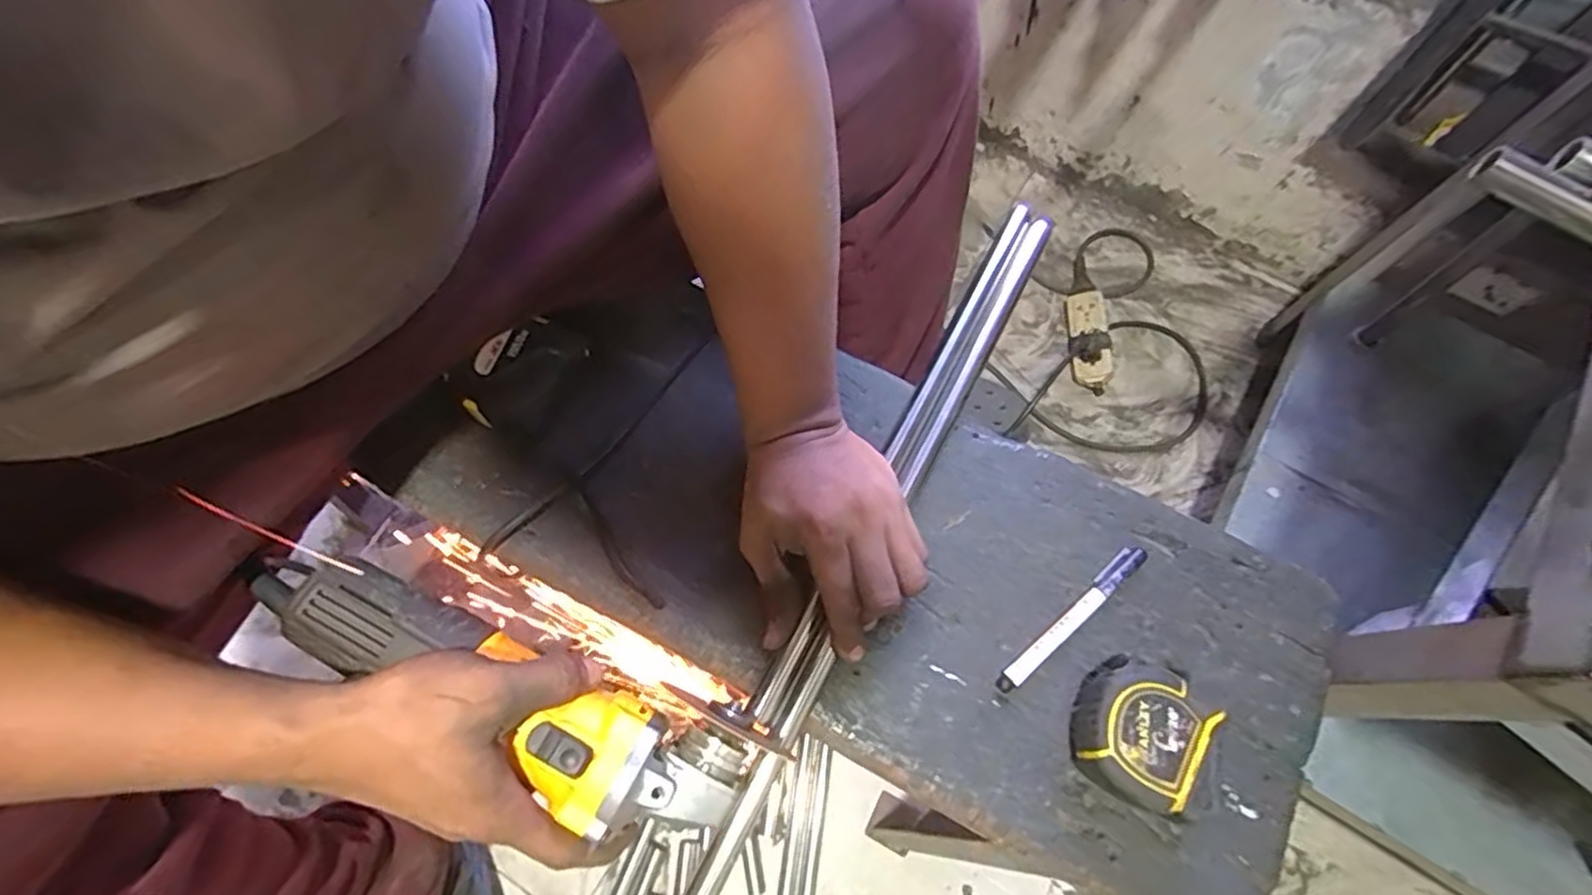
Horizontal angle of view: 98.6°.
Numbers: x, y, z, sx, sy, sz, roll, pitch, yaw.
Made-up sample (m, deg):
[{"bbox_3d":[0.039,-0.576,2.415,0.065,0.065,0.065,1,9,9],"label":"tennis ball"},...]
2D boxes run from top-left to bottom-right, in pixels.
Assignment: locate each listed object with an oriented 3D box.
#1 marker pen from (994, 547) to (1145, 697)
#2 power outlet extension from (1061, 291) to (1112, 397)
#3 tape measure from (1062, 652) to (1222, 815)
[{"bbox_3d":[0.179,0.111,0.444,0.129,0.018,0.015,-39,74,-14],"label":"marker pen"},{"bbox_3d":[0.408,-0.151,0.954,0.057,0.041,0.148,-4,69,-2],"label":"power outlet extension"},{"bbox_3d":[0.207,0.167,0.407,0.075,0.046,0.086,32,72,11],"label":"tape measure"}]

